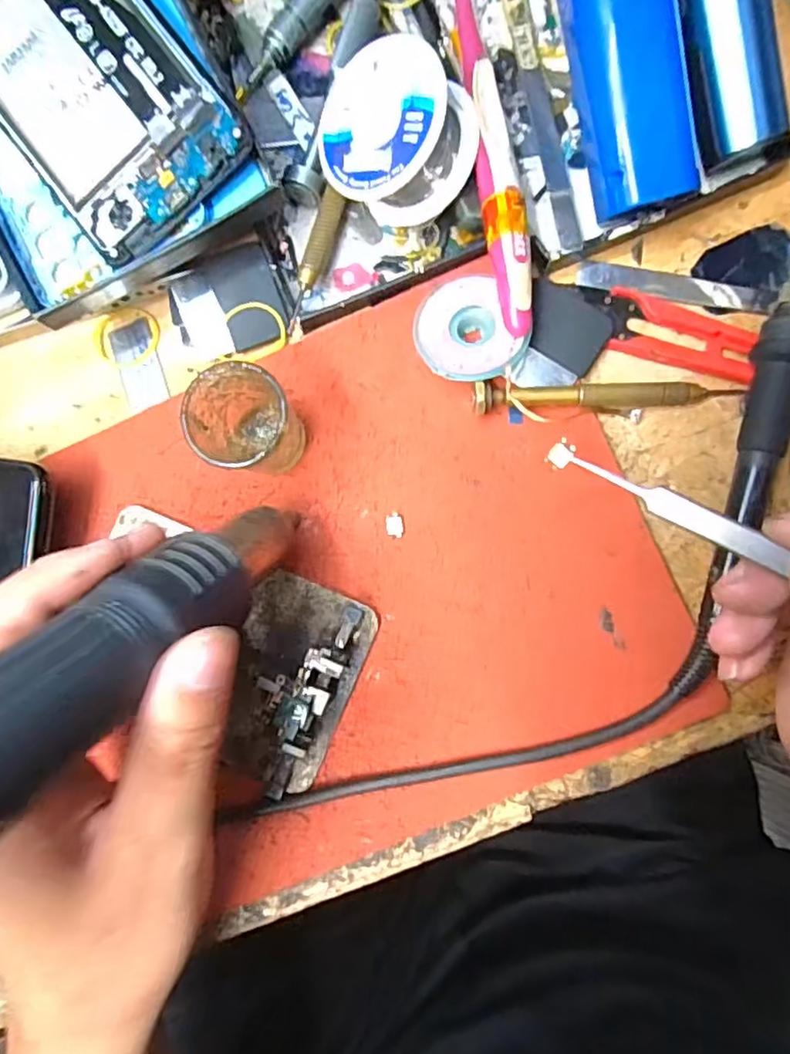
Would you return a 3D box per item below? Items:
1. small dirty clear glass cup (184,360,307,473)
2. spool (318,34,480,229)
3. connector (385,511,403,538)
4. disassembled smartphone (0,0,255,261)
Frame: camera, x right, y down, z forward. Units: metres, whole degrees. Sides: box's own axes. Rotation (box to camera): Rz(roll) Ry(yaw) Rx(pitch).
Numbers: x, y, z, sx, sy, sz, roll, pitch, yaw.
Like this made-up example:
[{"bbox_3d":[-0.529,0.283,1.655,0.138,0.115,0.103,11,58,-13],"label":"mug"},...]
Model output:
[{"bbox_3d":[-0.052,-0.039,0.235,0.036,0.049,0.038,0,87,5],"label":"small dirty clear glass cup"},{"bbox_3d":[0.000,-0.149,0.234,0.052,0.026,0.052,4,97,31],"label":"spool"},{"bbox_3d":[0.000,-0.001,0.252,0.006,0.004,0.011,-9,86,5],"label":"connector"},{"bbox_3d":[-0.122,-0.174,0.221,0.068,0.007,0.149,-39,91,9],"label":"disassembled smartphone"}]

